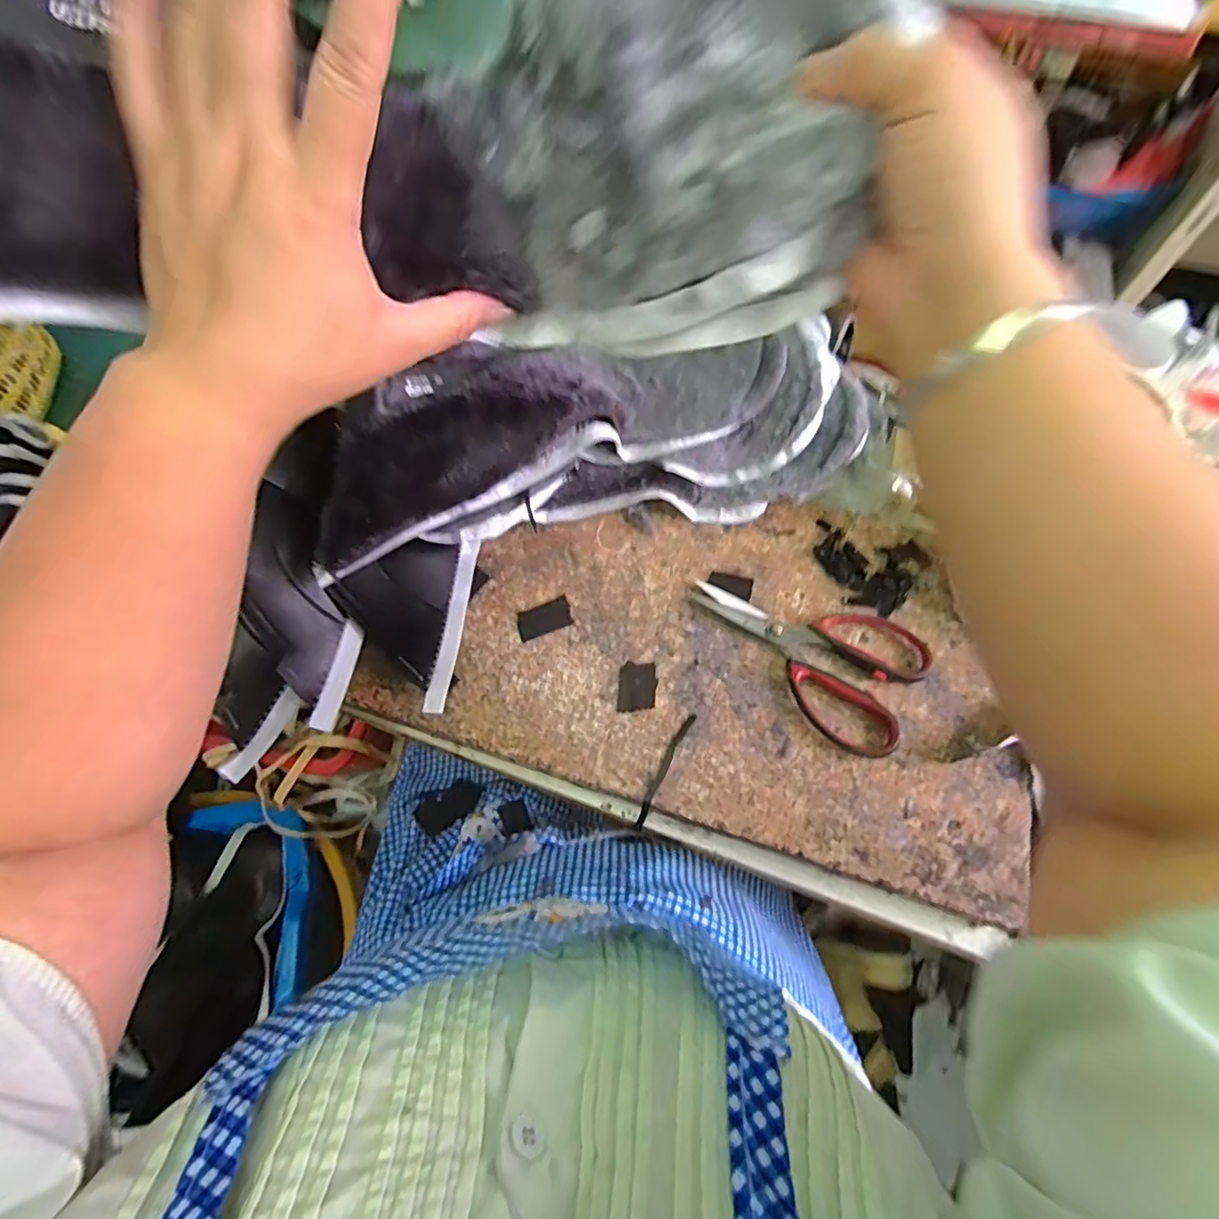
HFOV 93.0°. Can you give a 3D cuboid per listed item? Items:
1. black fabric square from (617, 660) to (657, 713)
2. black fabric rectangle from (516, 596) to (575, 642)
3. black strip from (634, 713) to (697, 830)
[{"bbox_3d":[0.022,0.061,0.459,0.030,0.004,0.040,3,66,2],"label":"black fabric square"},{"bbox_3d":[-0.055,0.007,0.487,0.047,0.004,0.029,-21,67,-8],"label":"black fabric rectangle"},{"bbox_3d":[0.041,0.122,0.438,0.008,0.027,0.096,26,81,12],"label":"black strip"}]

